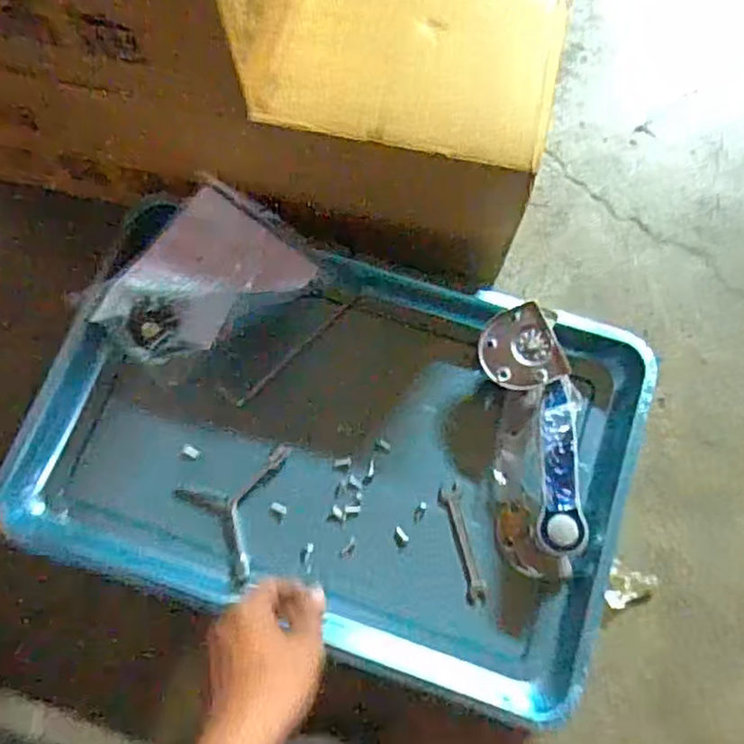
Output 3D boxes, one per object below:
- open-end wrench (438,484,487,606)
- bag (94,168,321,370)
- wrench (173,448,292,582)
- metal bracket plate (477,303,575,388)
[{"bbox_3d":[0.091,0.173,0.687,0.023,0.005,0.116,-13,75,-3],"label":"open-end wrench"},{"bbox_3d":[-0.171,-0.081,0.708,0.151,0.076,0.195,39,78,11],"label":"bag"},{"bbox_3d":[-0.123,0.145,0.688,0.121,0.013,0.107,-23,75,-6],"label":"wrench"},{"bbox_3d":[0.146,-0.022,0.680,0.074,0.005,0.082,-23,73,10],"label":"metal bracket plate"}]

